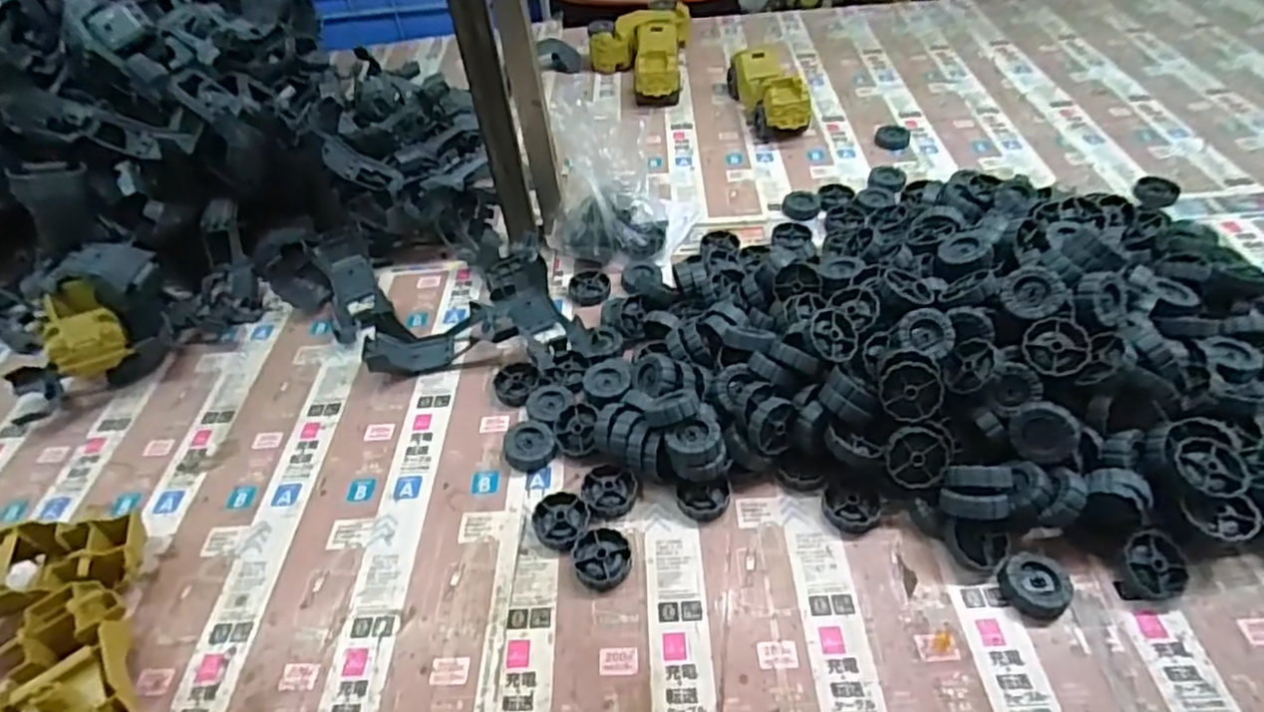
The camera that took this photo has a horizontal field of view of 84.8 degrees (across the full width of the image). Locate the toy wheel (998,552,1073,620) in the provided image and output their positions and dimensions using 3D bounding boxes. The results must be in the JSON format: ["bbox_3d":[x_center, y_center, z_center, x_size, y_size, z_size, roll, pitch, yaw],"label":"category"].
[{"bbox_3d":[0.249,0.140,0.426,0.040,0.013,0.038,-4,45,4],"label":"toy wheel"}]

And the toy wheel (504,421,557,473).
[{"bbox_3d":[-0.076,0.067,0.521,0.037,0.014,0.037,-5,46,1],"label":"toy wheel"}]

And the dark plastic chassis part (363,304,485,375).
[{"bbox_3d":[-0.179,-0.013,0.606,0.101,0.031,0.064,-10,46,-4],"label":"dark plastic chassis part"}]

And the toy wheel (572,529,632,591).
[{"bbox_3d":[-0.020,0.134,0.457,0.038,0.014,0.040,-4,45,4],"label":"toy wheel"}]

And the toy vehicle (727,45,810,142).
[{"bbox_3d":[0.166,-0.319,0.846,0.058,0.062,0.156,-12,46,-5],"label":"toy vehicle"}]

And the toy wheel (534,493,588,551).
[{"bbox_3d":[-0.049,0.113,0.480,0.040,0.008,0.037,-3,46,3],"label":"toy wheel"}]

